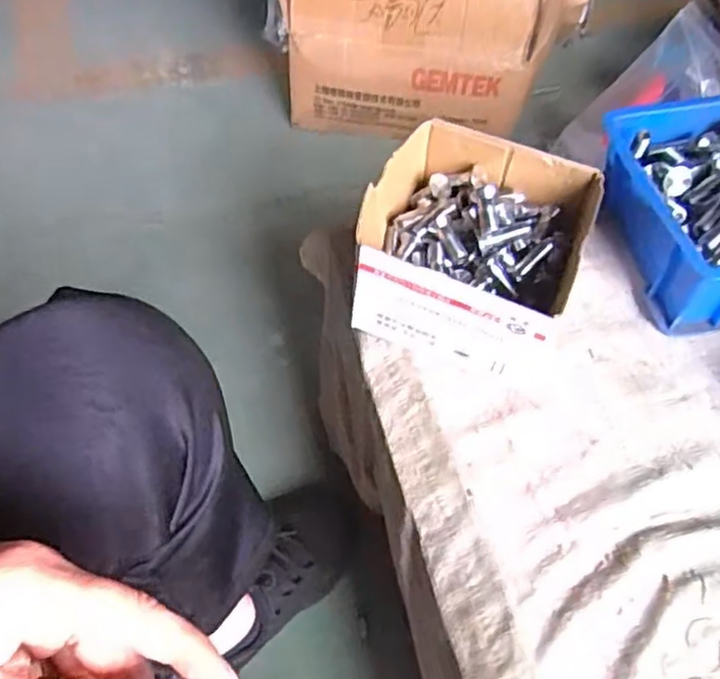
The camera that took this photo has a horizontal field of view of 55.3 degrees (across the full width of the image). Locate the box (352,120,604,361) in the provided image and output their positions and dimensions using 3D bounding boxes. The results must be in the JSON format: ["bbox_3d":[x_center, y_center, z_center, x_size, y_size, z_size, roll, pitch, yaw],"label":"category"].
[{"bbox_3d":[0.076,-0.062,0.487,0.141,0.086,0.149,21,55,10],"label":"box"}]

